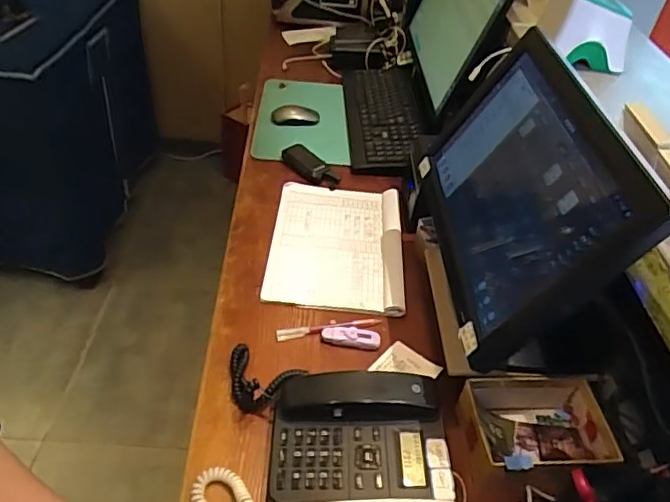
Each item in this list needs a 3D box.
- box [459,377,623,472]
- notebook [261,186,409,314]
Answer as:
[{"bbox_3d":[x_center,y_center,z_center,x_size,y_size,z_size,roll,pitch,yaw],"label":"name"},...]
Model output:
[{"bbox_3d":[0.250,0.217,0.694,0.186,0.070,0.132,-1,43,-7],"label":"box"},{"bbox_3d":[0.002,-0.017,0.962,0.220,0.021,0.311,6,43,-1],"label":"notebook"}]

